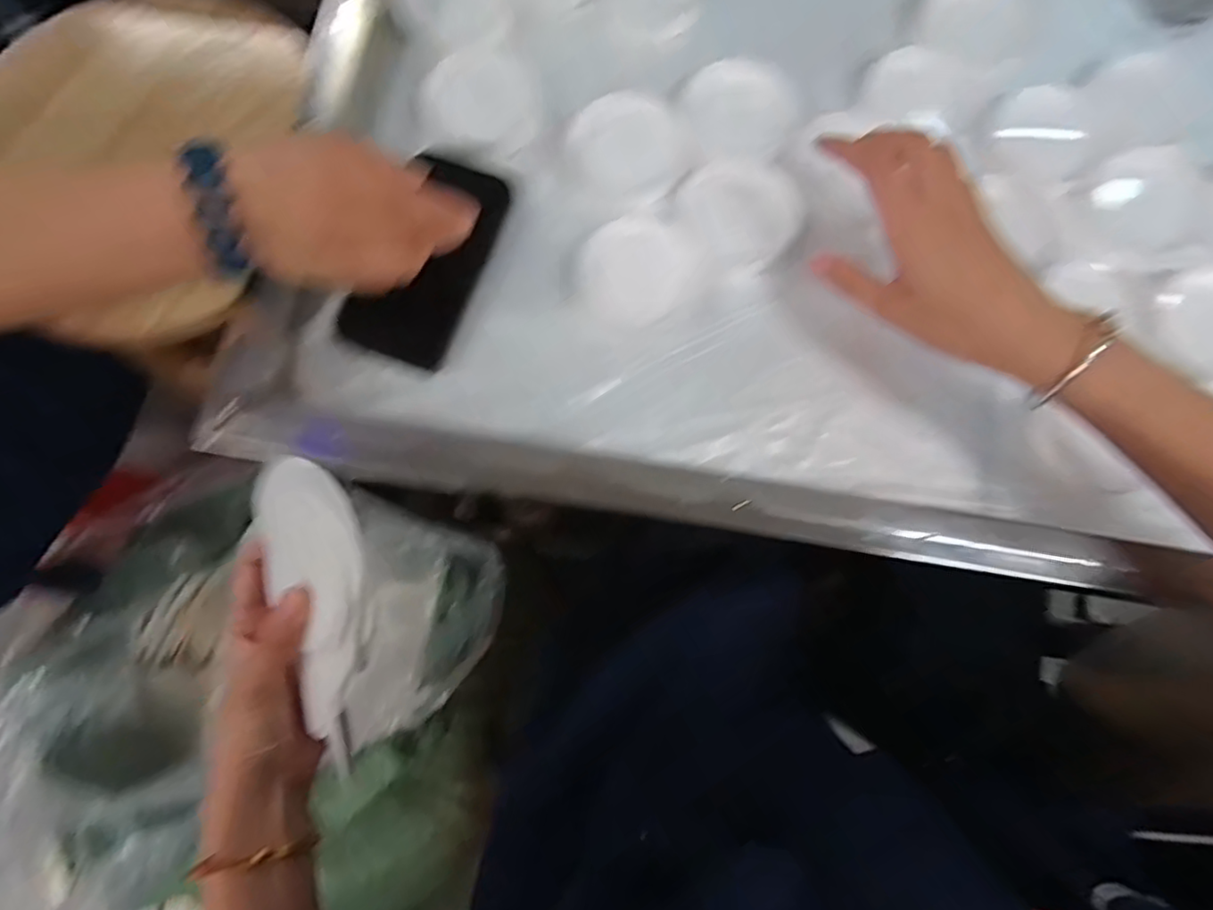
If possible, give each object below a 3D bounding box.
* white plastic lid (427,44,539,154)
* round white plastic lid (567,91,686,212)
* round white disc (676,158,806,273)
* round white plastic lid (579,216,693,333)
[{"bbox_3d":[-0.086,-0.251,0.445,0.077,0.010,0.085,7,78,0],"label":"white plastic lid"},{"bbox_3d":[0.015,-0.207,0.428,0.074,0.006,0.079,0,78,-1],"label":"round white plastic lid"},{"bbox_3d":[0.090,-0.164,0.424,0.079,0.004,0.077,0,78,-1],"label":"round white disc"},{"bbox_3d":[0.018,-0.121,0.415,0.074,0.004,0.071,0,78,-1],"label":"round white plastic lid"}]

